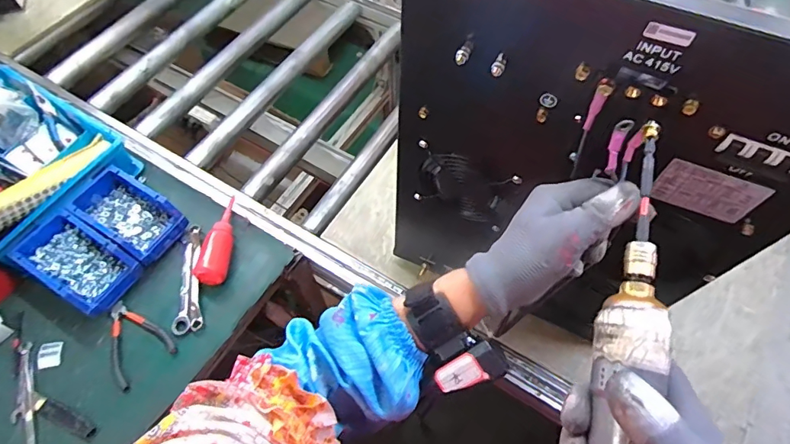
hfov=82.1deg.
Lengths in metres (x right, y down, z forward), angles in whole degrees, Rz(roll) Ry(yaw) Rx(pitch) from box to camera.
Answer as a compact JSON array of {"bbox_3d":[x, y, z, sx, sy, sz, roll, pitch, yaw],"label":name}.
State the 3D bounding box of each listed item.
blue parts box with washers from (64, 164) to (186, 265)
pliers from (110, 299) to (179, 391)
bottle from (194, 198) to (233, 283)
[{"bbox_3d":[-0.440,-0.012,0.755,0.160,0.057,0.101,28,65,15],"label":"blue parts box with washers"},{"bbox_3d":[-0.397,0.173,0.685,0.088,0.009,0.129,-38,67,-18],"label":"pliers"},{"bbox_3d":[-0.293,0.022,0.752,0.044,0.040,0.165,-4,61,-2],"label":"bottle"}]

